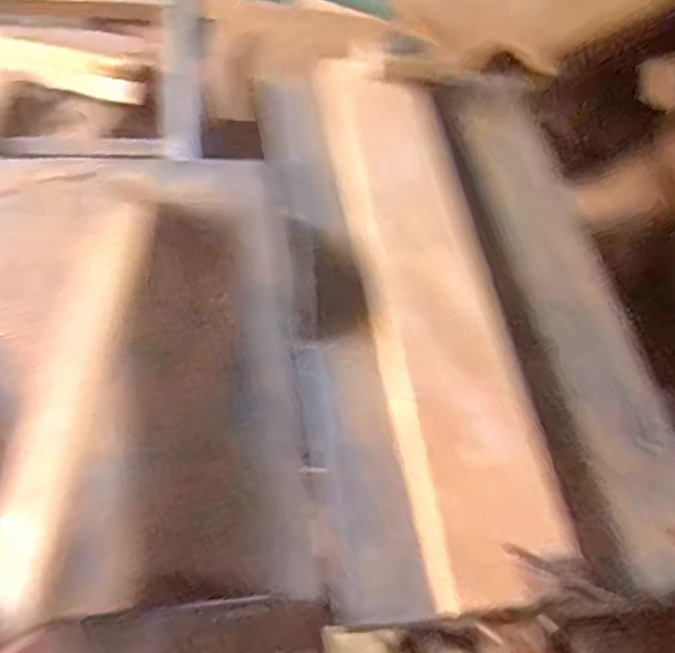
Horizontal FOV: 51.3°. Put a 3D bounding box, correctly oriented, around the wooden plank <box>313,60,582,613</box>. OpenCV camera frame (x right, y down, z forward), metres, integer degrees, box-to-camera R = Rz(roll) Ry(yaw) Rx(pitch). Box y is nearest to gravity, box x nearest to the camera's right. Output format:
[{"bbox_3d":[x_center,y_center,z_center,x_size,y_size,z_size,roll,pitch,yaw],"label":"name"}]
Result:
[{"bbox_3d":[0.109,-0.100,0.891,0.165,0.029,0.852,-1,53,-12],"label":"wooden plank"}]

